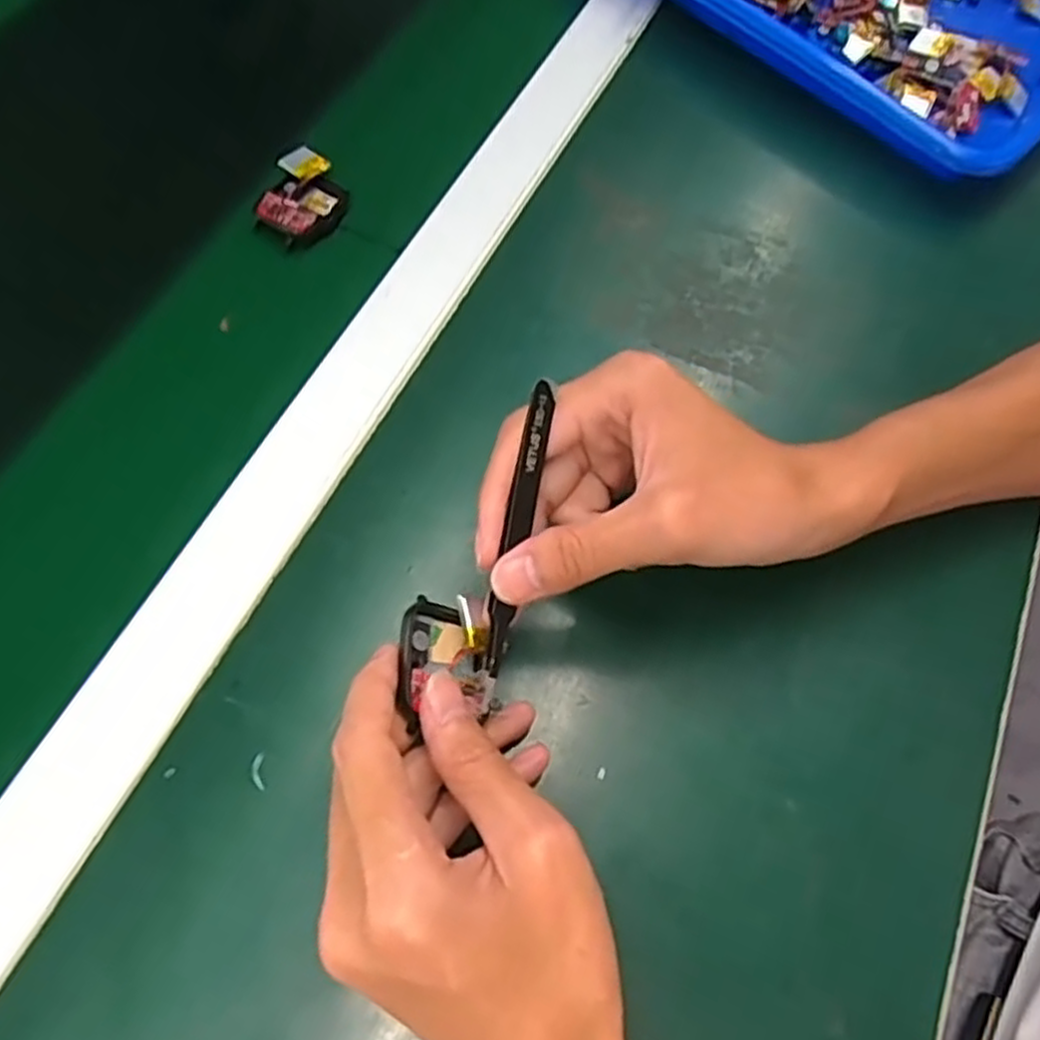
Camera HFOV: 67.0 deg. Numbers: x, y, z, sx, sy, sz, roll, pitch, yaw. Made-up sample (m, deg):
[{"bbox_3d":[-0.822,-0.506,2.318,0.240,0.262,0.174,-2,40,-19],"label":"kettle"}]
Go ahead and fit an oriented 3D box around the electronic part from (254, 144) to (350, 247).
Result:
[{"bbox_3d":[-0.115,-0.173,0.420,0.040,0.013,0.055,17,65,4],"label":"electronic part"}]

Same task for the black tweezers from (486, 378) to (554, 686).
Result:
[{"bbox_3d":[-0.001,0.003,0.279,0.009,0.007,0.104,11,91,2],"label":"black tweezers"}]

